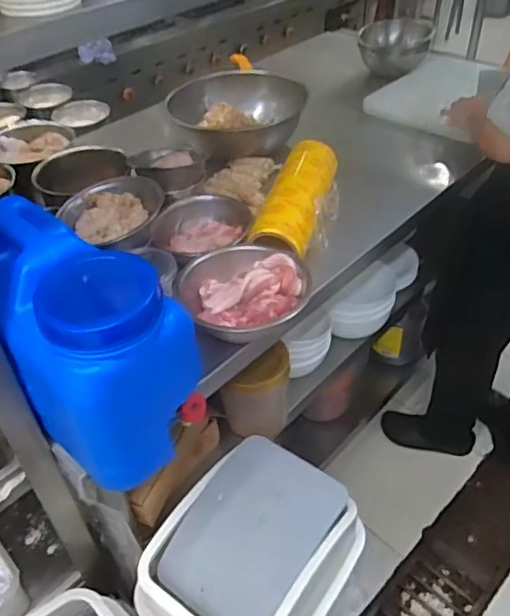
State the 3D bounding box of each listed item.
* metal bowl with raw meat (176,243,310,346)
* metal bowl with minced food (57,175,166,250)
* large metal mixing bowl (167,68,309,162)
[{"bbox_3d":[-0.017,-0.029,0.874,0.192,0.064,0.150,-5,42,-2],"label":"metal bowl with raw meat"},{"bbox_3d":[-0.222,-0.150,0.920,0.139,0.067,0.149,-29,48,-26],"label":"metal bowl with minced food"},{"bbox_3d":[-0.046,-0.436,1.282,0.245,0.107,0.233,31,52,33],"label":"large metal mixing bowl"}]

